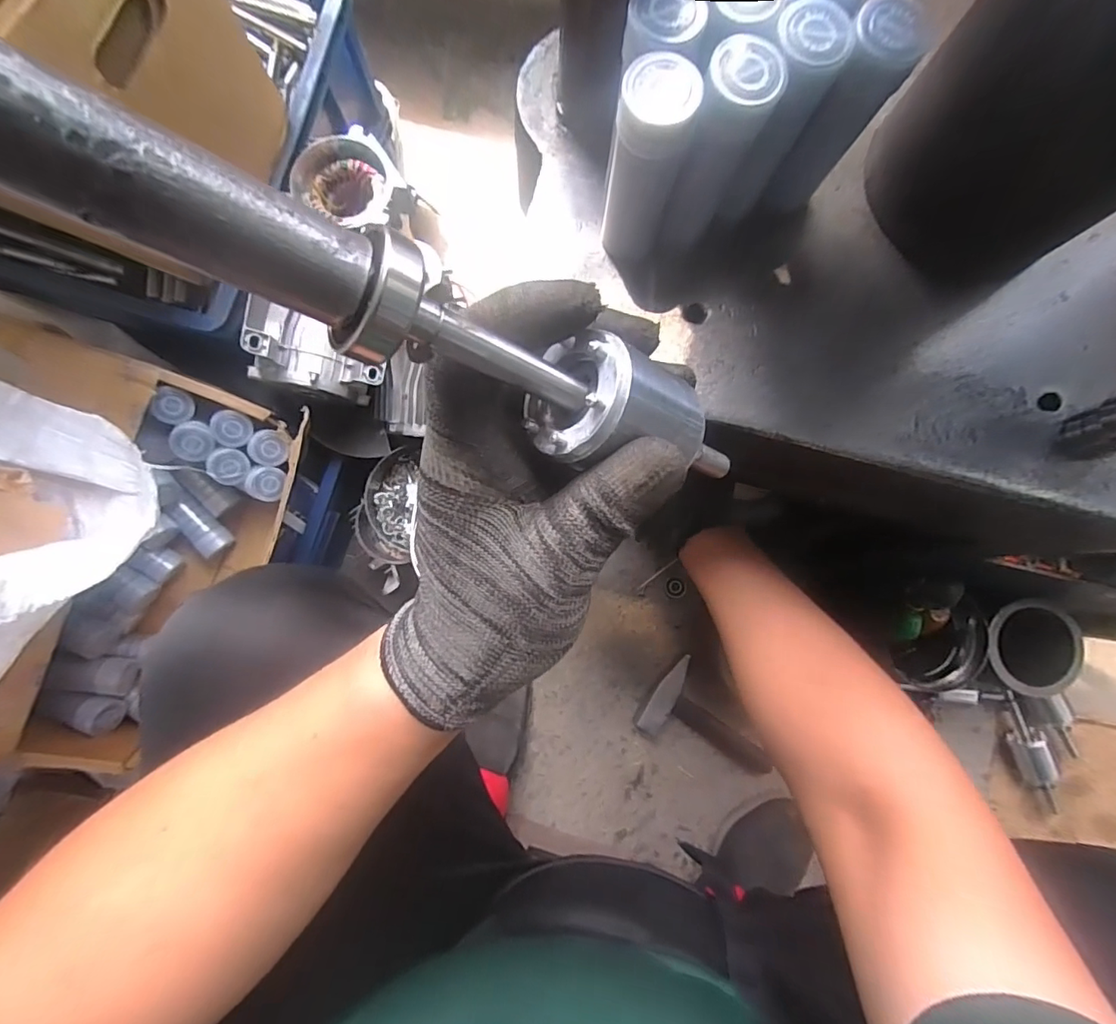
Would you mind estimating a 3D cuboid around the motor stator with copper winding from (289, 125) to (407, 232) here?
[{"bbox_3d":[-0.207,-0.331,0.519,0.111,0.048,0.106,27,84,2],"label":"motor stator with copper winding"}]

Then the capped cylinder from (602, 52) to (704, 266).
[{"bbox_3d":[0.045,-0.176,0.269,0.034,0.101,0.030,13,84,0],"label":"capped cylinder"}]

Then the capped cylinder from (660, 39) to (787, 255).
[{"bbox_3d":[0.080,-0.182,0.271,0.032,0.105,0.035,0,84,-1],"label":"capped cylinder"}]

